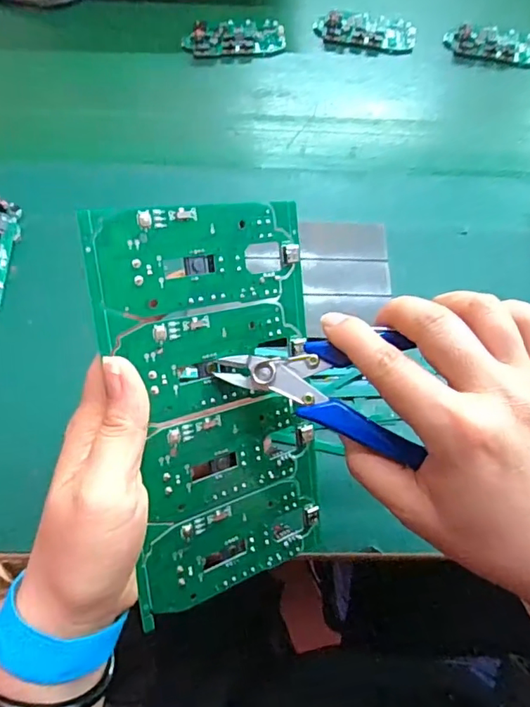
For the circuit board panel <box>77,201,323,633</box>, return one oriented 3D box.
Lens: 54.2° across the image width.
[{"bbox_3d":[-0.020,0.026,0.251,0.106,0.004,0.187,-13,104,-33],"label":"circuit board panel"}]

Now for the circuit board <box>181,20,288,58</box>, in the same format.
[{"bbox_3d":[-0.030,-0.306,0.497,0.097,0.013,0.043,-6,67,-5],"label":"circuit board"}]

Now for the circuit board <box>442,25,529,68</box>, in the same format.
[{"bbox_3d":[0.227,-0.306,0.512,0.095,0.015,0.036,13,66,3],"label":"circuit board"}]

